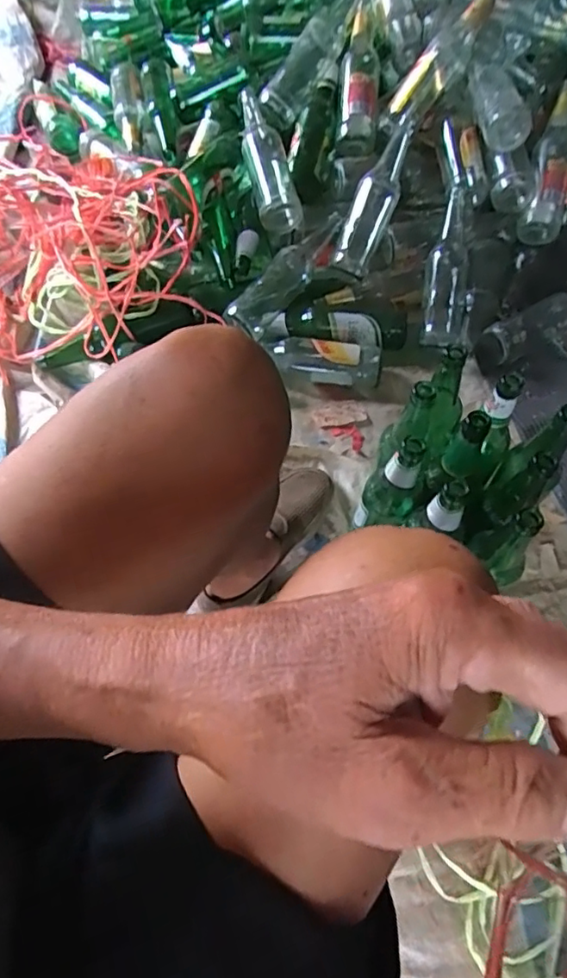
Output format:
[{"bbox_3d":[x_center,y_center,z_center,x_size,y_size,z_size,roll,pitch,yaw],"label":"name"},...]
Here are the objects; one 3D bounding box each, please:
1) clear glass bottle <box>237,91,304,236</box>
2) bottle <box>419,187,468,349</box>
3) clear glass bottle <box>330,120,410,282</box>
[{"bbox_3d":[-0.031,-0.585,0.991,0.076,0.059,0.311,-11,64,-3],"label":"clear glass bottle"},{"bbox_3d":[0.281,-0.374,0.960,0.074,0.058,0.274,7,89,5],"label":"bottle"},{"bbox_3d":[0.157,-0.499,0.962,0.063,0.059,0.272,23,91,13],"label":"clear glass bottle"}]

